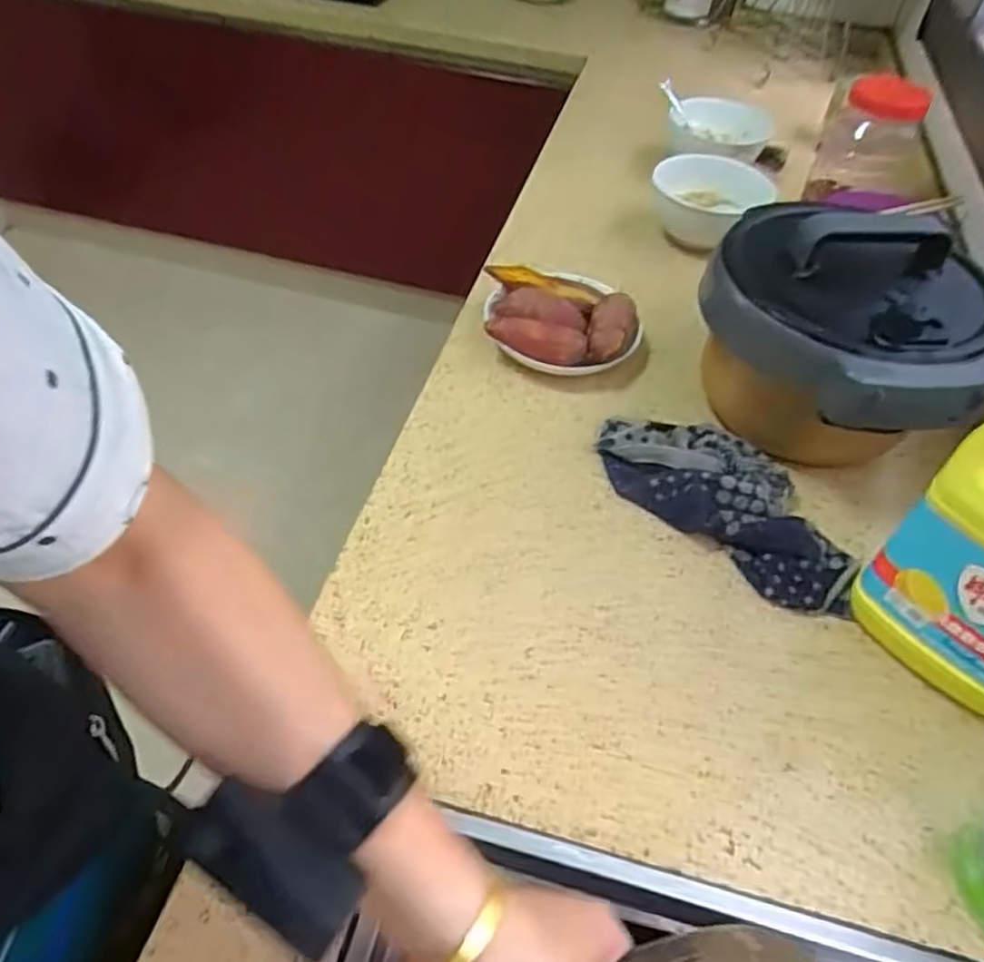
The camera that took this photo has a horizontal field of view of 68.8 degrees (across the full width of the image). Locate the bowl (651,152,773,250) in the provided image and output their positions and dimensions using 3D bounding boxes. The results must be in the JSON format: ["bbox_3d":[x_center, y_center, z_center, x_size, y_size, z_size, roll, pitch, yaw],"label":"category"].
[{"bbox_3d":[0.308,-0.396,1.011,0.141,0.066,0.158,27,52,18],"label":"bowl"}]

